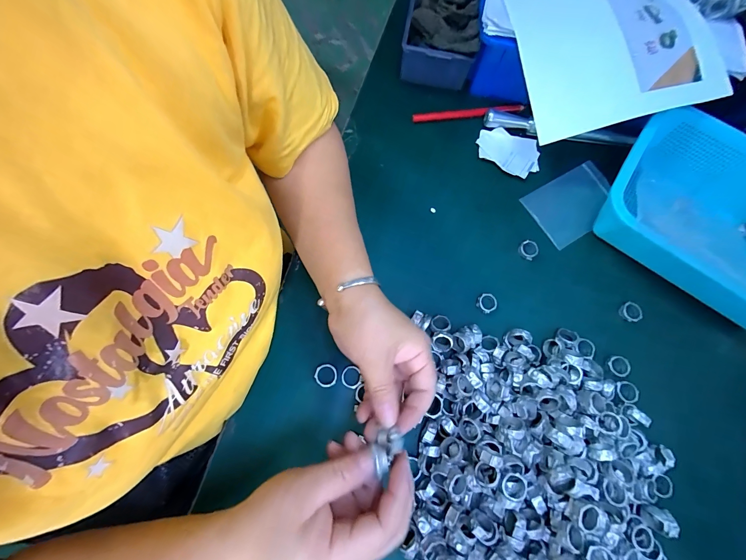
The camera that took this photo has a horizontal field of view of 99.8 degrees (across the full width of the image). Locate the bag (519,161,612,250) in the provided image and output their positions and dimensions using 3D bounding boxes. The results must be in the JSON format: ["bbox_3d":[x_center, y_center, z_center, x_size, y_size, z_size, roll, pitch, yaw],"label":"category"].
[{"bbox_3d":[0.258,-0.098,0.402,0.122,0.007,0.079,-29,78,-12],"label":"bag"}]

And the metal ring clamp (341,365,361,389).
[{"bbox_3d":[-0.022,0.099,0.319,0.021,0.004,0.021,18,73,4],"label":"metal ring clamp"}]

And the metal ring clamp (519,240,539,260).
[{"bbox_3d":[0.185,-0.036,0.371,0.021,0.008,0.018,42,76,11],"label":"metal ring clamp"}]

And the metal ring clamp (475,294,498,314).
[{"bbox_3d":[0.129,0.025,0.354,0.023,0.004,0.021,0,73,-1],"label":"metal ring clamp"}]

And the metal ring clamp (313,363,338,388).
[{"bbox_3d":[-0.048,0.097,0.319,0.023,0.004,0.022,0,73,-1],"label":"metal ring clamp"}]

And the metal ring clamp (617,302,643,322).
[{"bbox_3d":[0.295,0.036,0.358,0.022,0.010,0.020,0,73,-1],"label":"metal ring clamp"}]

